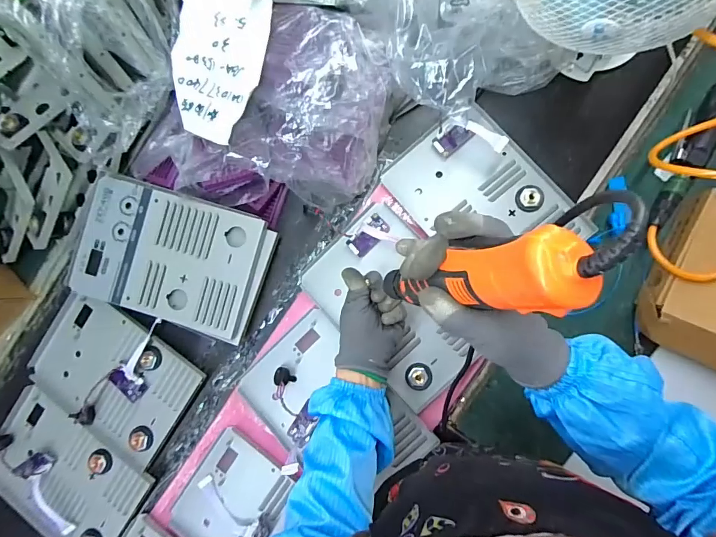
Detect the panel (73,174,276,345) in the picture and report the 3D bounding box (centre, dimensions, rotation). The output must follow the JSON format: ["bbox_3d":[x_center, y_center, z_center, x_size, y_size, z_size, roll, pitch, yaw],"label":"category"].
[{"bbox_3d":[-0.276,-0.017,0.607,0.266,0.030,0.183,17,89,4],"label":"panel"}]

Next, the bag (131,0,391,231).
[{"bbox_3d":[-0.134,-0.214,0.565,0.319,0.150,0.273,21,90,6],"label":"bag"}]

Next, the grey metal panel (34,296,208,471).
[{"bbox_3d":[-0.391,0.167,0.643,0.262,0.030,0.181,30,91,6],"label":"grey metal panel"}]

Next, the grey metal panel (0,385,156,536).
[{"bbox_3d":[-0.468,0.329,0.641,0.260,0.025,0.183,33,92,6],"label":"grey metal panel"}]

